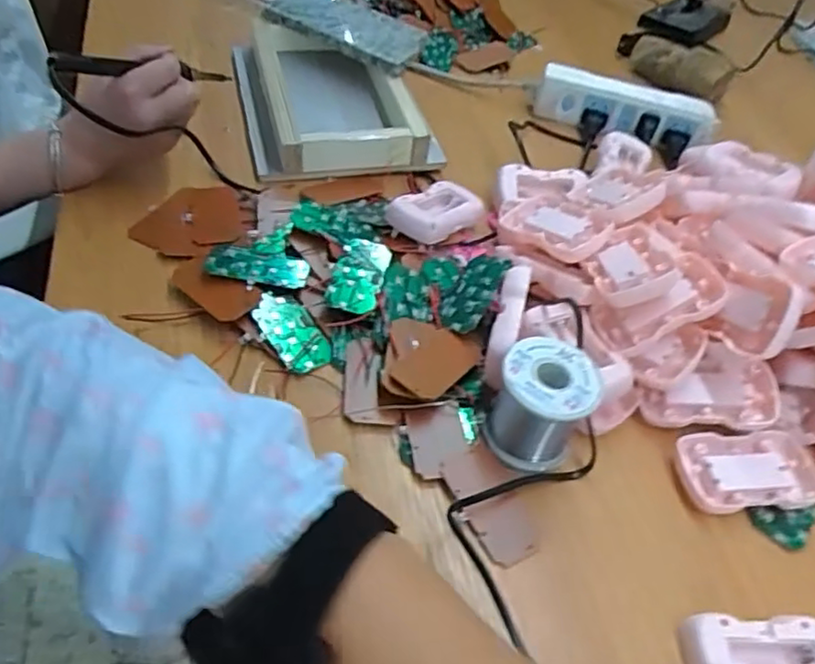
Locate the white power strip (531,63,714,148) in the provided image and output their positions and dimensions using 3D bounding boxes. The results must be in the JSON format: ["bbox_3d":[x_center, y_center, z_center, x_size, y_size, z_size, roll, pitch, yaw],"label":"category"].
[{"bbox_3d":[0.238,-0.244,0.726,0.191,0.054,0.029,17,48,6],"label":"white power strip"}]

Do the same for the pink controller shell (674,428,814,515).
[{"bbox_3d":[0.230,0.094,0.445,0.089,0.018,0.054,2,48,-8],"label":"pink controller shell"}]

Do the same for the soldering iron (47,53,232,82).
[{"bbox_3d":[-0.214,-0.219,0.560,0.021,0.016,0.197,24,24,14],"label":"soldering iron"}]

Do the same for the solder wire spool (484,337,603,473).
[{"bbox_3d":[0.085,0.047,0.430,0.059,0.065,0.060,5,48,-5],"label":"solder wire spool"}]

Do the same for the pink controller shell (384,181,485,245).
[{"bbox_3d":[0.023,-0.102,0.560,0.079,0.019,0.049,-33,61,-32],"label":"pink controller shell"}]

